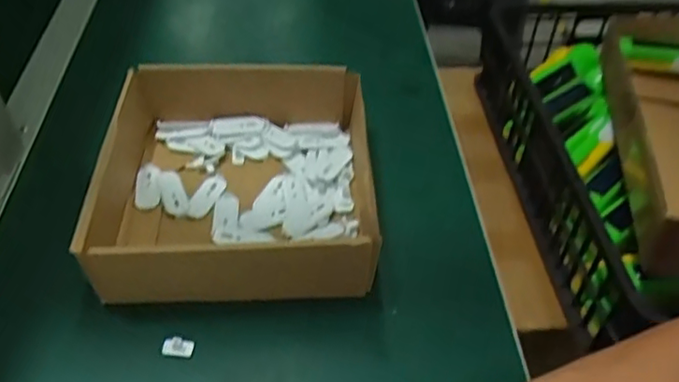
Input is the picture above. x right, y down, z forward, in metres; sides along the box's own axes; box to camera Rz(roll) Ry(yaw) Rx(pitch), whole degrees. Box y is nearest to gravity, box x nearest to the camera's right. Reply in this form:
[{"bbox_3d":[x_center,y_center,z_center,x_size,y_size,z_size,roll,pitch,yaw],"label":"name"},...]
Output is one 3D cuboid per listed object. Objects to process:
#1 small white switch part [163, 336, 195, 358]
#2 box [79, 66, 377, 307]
[{"bbox_3d":[-0.110,0.105,0.409,0.020,0.008,0.011,3,45,0],"label":"small white switch part"},{"bbox_3d":[-0.080,-0.012,0.489,0.202,0.072,0.214,-1,45,-4],"label":"box"}]

